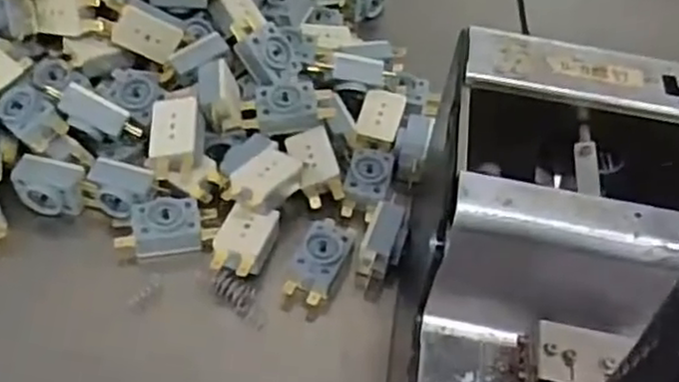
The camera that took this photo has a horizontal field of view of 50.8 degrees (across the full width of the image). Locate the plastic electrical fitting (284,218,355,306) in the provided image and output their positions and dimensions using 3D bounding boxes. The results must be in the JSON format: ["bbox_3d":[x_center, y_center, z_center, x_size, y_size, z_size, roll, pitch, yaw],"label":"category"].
[{"bbox_3d":[-0.011,0.040,0.404,0.026,0.021,0.053,19,51,9],"label":"plastic electrical fitting"}]

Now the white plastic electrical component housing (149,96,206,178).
[{"bbox_3d":[-0.094,-0.032,0.415,0.029,0.015,0.047,1,81,5],"label":"white plastic electrical component housing"}]

